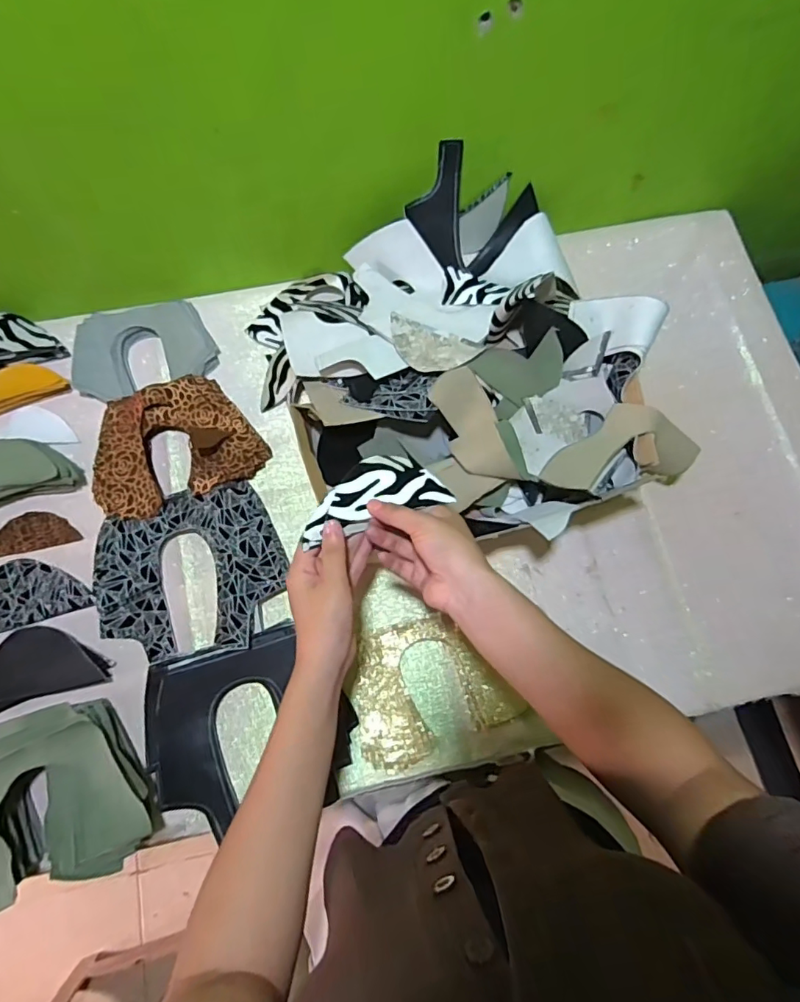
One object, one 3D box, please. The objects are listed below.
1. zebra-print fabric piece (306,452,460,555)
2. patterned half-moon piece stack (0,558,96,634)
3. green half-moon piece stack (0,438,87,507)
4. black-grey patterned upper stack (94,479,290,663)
[{"bbox_3d":[-0.025,-0.005,0.443,0.128,0.015,0.056,-20,74,-14],"label":"zebra-print fabric piece"},{"bbox_3d":[-0.403,0.097,0.548,0.143,0.010,0.072,-17,74,-7],"label":"patterned half-moon piece stack"},{"bbox_3d":[-0.419,-0.030,0.562,0.117,0.052,0.050,-13,74,-6],"label":"green half-moon piece stack"},{"bbox_3d":[-0.224,0.074,0.542,0.194,0.031,0.171,-14,74,-6],"label":"black-grey patterned upper stack"}]

